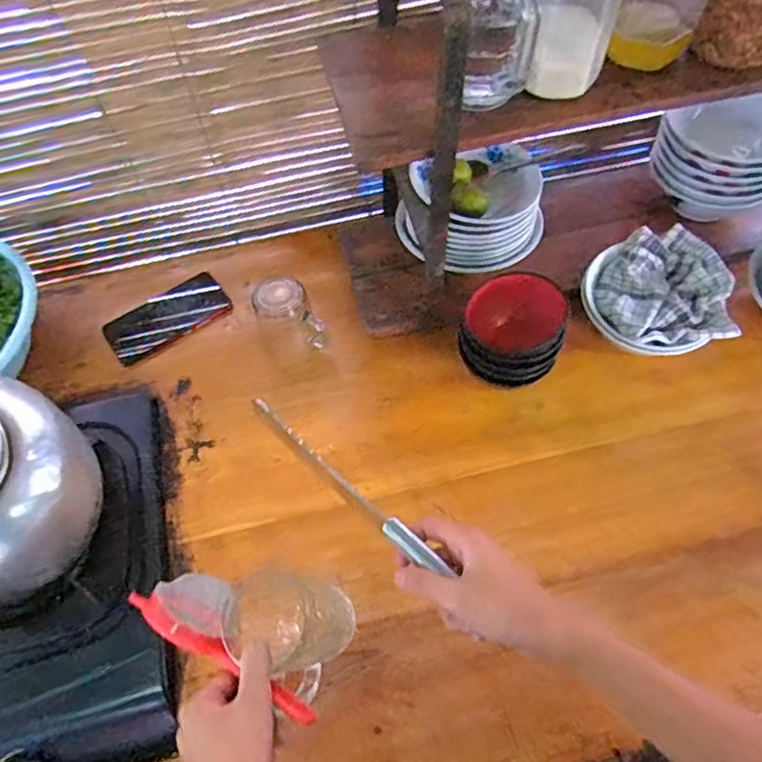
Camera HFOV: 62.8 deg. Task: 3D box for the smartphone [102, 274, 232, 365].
[{"bbox_3d":[-0.280,-0.085,0.819,0.154,0.014,0.089,-33,64,-16],"label":"smartphone"}]

